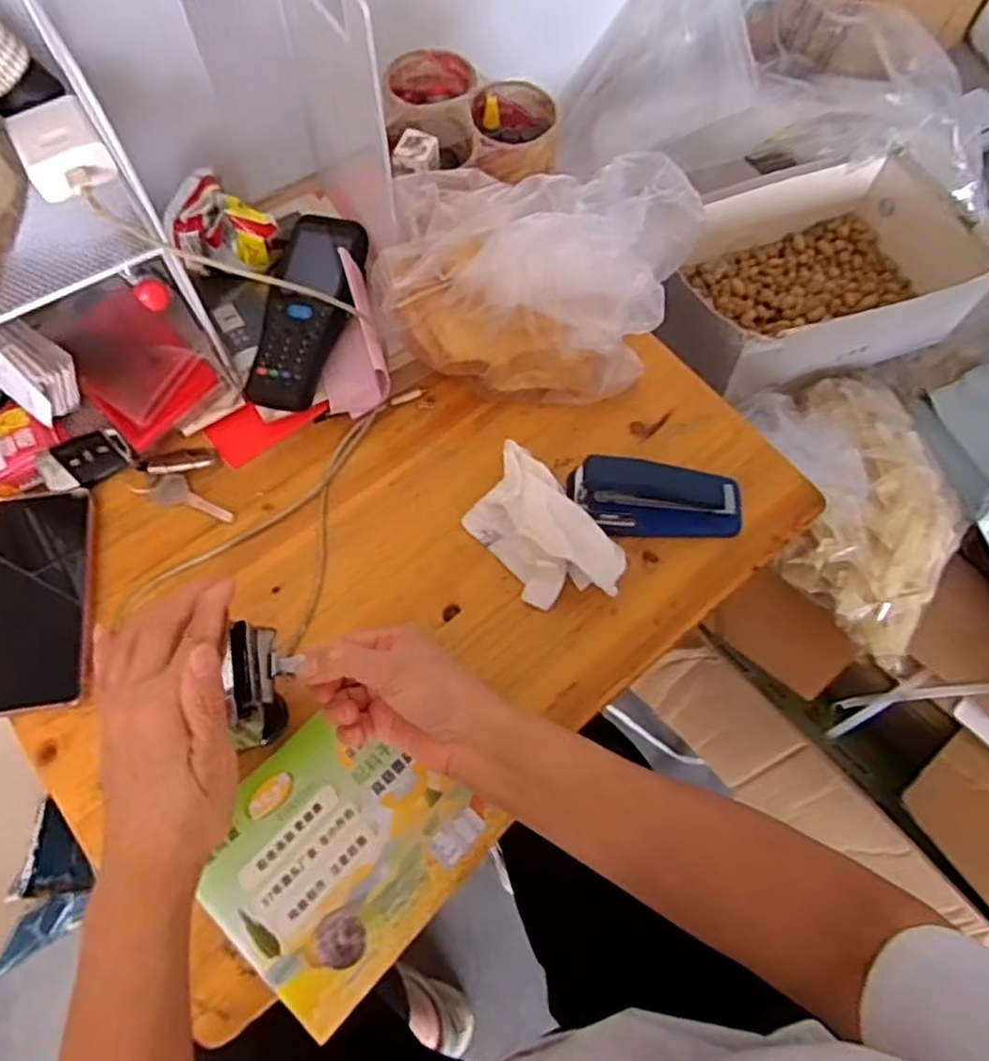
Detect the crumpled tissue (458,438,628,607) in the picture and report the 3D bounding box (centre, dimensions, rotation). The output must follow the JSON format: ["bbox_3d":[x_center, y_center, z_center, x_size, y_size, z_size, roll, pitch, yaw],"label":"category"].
[{"bbox_3d":[0.036,0.004,0.531,0.066,0.046,0.120,-39,73,-16],"label":"crumpled tissue"}]

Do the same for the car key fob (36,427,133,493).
[{"bbox_3d":[-0.314,-0.054,0.555,0.063,0.008,0.037,-26,100,-5],"label":"car key fob"}]

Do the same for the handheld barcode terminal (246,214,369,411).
[{"bbox_3d":[-0.149,-0.184,0.583,0.068,0.034,0.182,7,67,1],"label":"handheld barcode terminal"}]

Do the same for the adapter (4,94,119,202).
[{"bbox_3d":[-0.282,-0.248,0.470,0.050,0.024,0.071,-30,71,-14],"label":"adapter"}]

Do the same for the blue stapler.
[{"bbox_3d":[0.124,-0.023,0.546,0.133,0.047,0.045,6,67,1],"label":"blue stapler"}]

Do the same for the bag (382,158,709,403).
[{"bbox_3d":[0.031,-0.201,0.566,0.241,0.128,0.173,-16,68,-9],"label":"bag"}]

